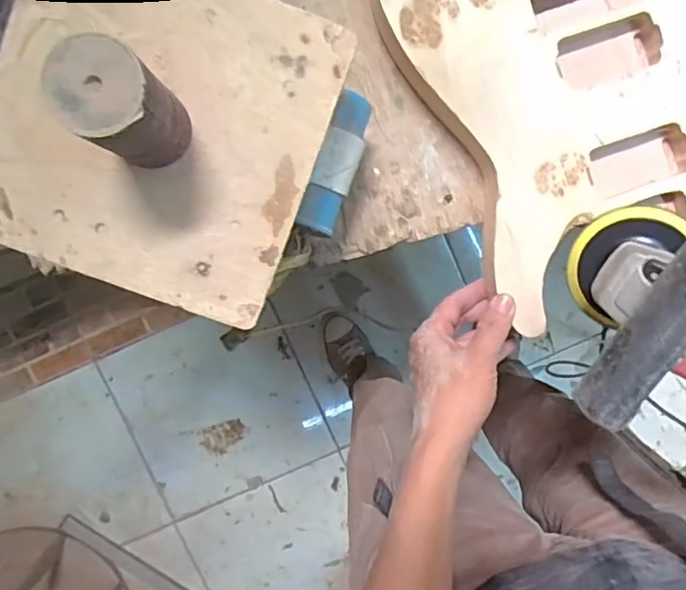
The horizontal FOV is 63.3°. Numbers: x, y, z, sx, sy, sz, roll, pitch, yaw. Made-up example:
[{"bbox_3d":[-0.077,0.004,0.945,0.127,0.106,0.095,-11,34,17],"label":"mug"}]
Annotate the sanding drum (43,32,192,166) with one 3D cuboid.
[{"bbox_3d":[-0.114,-0.098,0.298,0.048,0.091,0.045,0,95,-2],"label":"sanding drum"}]

